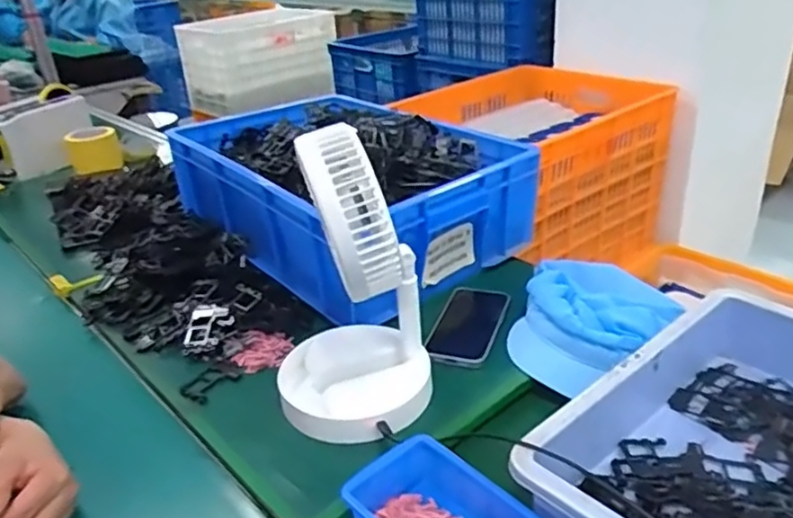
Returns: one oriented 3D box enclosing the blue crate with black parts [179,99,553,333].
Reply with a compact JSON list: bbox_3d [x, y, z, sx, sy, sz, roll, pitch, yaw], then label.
[{"bbox_3d":[-0.094,-0.107,1.006,0.344,0.167,0.529,-25,34,-34],"label":"blue crate with black parts"}]

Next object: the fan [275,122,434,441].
[{"bbox_3d":[-0.055,0.017,0.644,0.155,0.292,0.156,-10,28,-9],"label":"fan"}]

